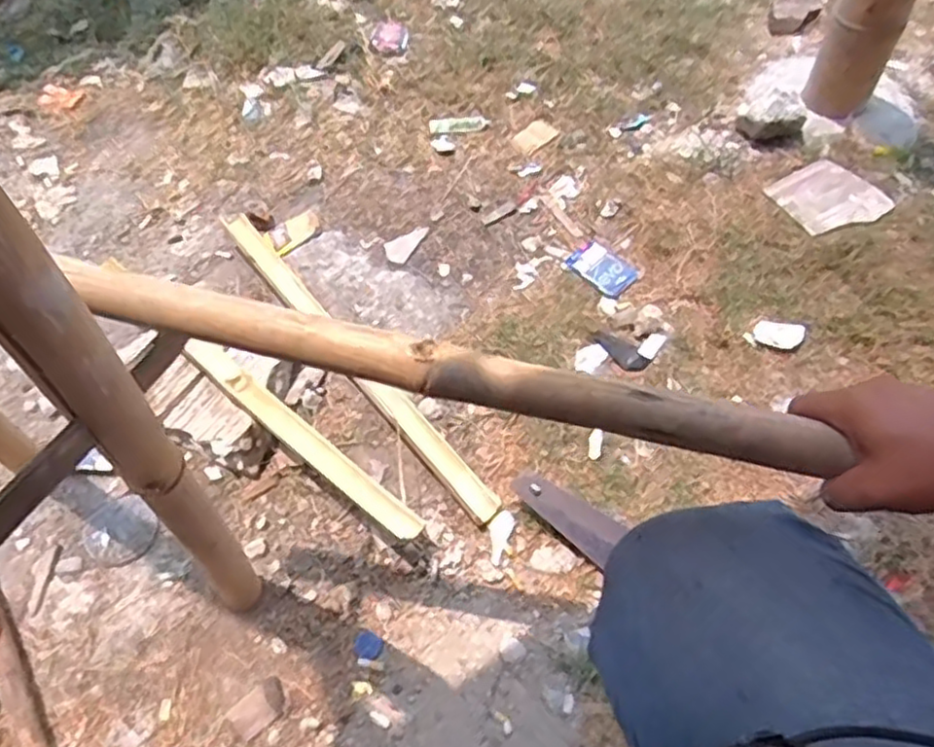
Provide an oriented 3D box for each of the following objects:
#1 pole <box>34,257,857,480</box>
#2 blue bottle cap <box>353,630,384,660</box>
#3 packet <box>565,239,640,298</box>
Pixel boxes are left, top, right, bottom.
[{"bbox_3d":[-0.021,-0.005,0.496,0.539,0.038,0.034,13,60,5],"label":"pole"},{"bbox_3d":[-0.119,0.328,0.846,0.032,0.006,0.037,-39,64,-21],"label":"blue bottle cap"},{"bbox_3d":[0.229,-0.180,1.180,0.067,0.015,0.112,-37,64,-20],"label":"packet"}]

